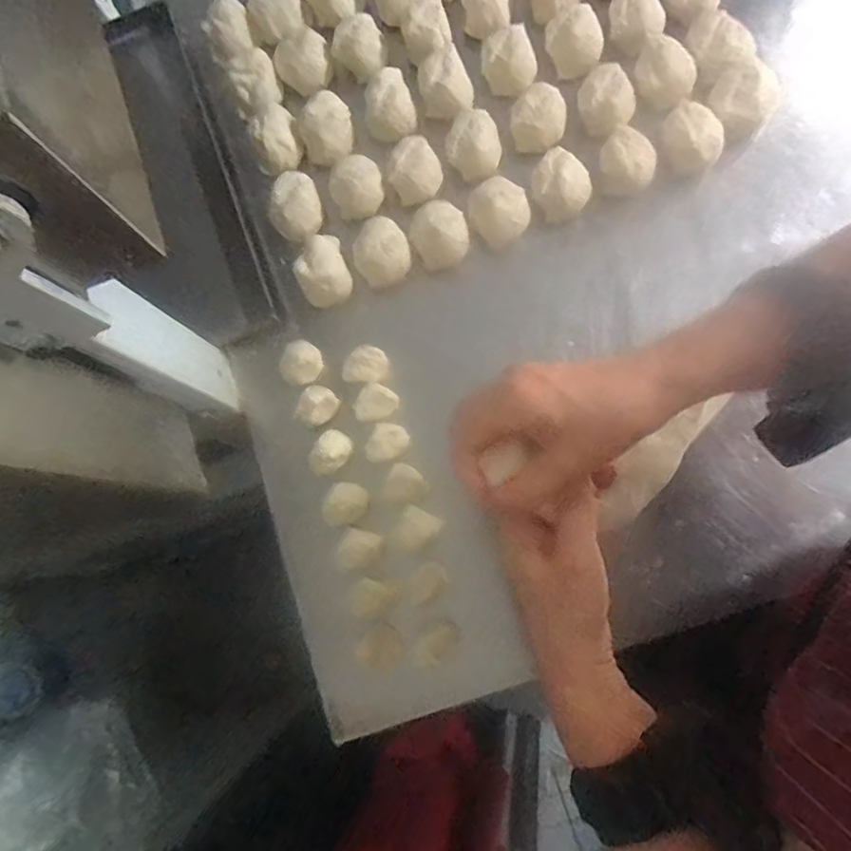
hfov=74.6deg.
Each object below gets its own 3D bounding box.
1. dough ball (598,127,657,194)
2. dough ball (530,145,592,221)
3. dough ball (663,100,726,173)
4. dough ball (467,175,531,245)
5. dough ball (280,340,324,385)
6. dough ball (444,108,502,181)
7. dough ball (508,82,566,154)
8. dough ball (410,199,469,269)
[{"bbox_3d":[0.168,-0.218,0.470,0.044,0.038,0.040,-1,79,5],"label":"dough ball"},{"bbox_3d":[0.114,-0.200,0.471,0.049,0.044,0.046,-1,79,5],"label":"dough ball"},{"bbox_3d":[0.221,-0.238,0.466,0.051,0.034,0.049,-1,79,5],"label":"dough ball"},{"bbox_3d":[0.063,-0.180,0.471,0.052,0.035,0.047,-9,79,3],"label":"dough ball"},{"bbox_3d":[-0.105,-0.052,0.472,0.031,0.023,0.035,36,84,10],"label":"dough ball"},{"bbox_3d":[0.041,-0.241,0.484,0.046,0.038,0.047,-1,79,5],"label":"dough ball"},{"bbox_3d":[0.100,-0.263,0.481,0.044,0.037,0.052,32,84,10],"label":"dough ball"},{"bbox_3d":[0.012,-0.161,0.472,0.046,0.033,0.045,-15,79,2],"label":"dough ball"}]

